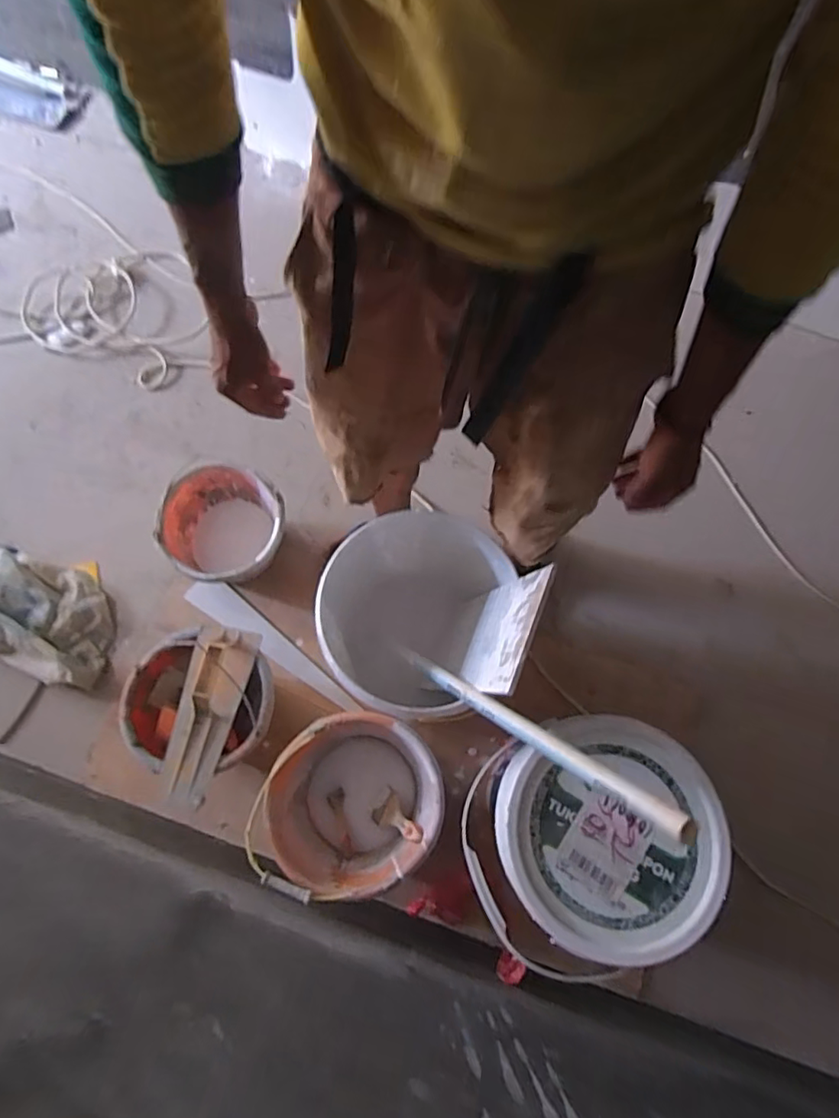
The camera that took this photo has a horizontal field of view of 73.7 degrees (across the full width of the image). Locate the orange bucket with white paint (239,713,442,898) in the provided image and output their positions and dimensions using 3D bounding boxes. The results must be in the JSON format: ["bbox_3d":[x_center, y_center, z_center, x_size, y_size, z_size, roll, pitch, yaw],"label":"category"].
[{"bbox_3d":[-0.110,0.415,0.973,0.275,0.217,0.275,0,74,-1],"label":"orange bucket with white paint"}]

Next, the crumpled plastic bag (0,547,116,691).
[{"bbox_3d":[-0.802,0.102,1.144,0.387,0.073,0.220,22,75,5],"label":"crumpled plastic bag"}]

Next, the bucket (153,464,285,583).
[{"bbox_3d":[-0.381,-0.059,1.139,0.222,0.181,0.226,0,74,-1],"label":"bucket"}]

